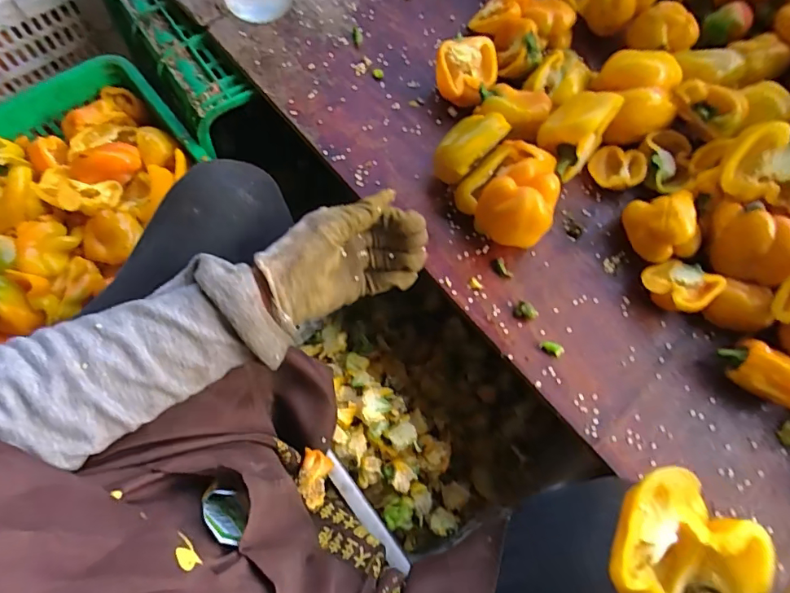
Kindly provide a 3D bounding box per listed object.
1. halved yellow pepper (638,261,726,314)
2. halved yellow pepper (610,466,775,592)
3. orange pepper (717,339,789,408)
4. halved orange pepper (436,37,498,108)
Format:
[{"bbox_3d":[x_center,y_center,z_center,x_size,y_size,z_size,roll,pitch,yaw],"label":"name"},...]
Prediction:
[{"bbox_3d":[0.308,-0.012,0.513,0.056,0.049,0.062,-31,73,-14],"label":"halved yellow pepper"},{"bbox_3d":[0.179,0.163,0.293,0.099,0.036,0.083,36,71,11],"label":"halved yellow pepper"},{"bbox_3d":[0.376,0.077,0.482,0.077,0.056,0.043,35,71,11],"label":"orange pepper"},{"bbox_3d":[0.088,-0.279,0.591,0.076,0.051,0.081,10,68,1],"label":"halved orange pepper"}]

